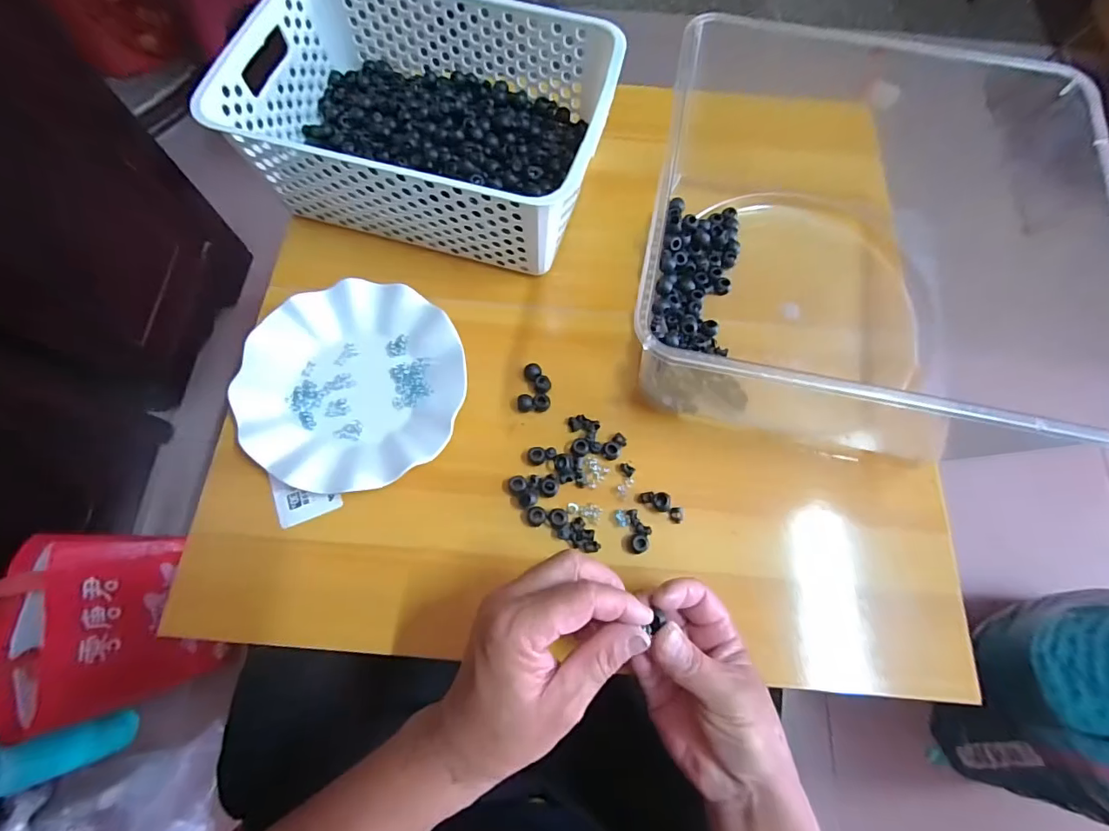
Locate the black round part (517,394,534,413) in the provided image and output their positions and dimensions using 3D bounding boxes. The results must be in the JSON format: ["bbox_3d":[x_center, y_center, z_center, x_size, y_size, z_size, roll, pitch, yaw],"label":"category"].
[{"bbox_3d":[-0.025,-0.011,0.416,0.013,0.010,0.015,-1,71,-2],"label":"black round part"}]

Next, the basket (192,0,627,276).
[{"bbox_3d":[-0.111,-0.265,0.441,0.304,0.103,0.201,14,71,3],"label":"basket"}]

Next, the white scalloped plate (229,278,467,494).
[{"bbox_3d":[-0.168,-0.026,0.410,0.179,0.023,0.176,1,70,-2],"label":"white scalloped plate"}]

